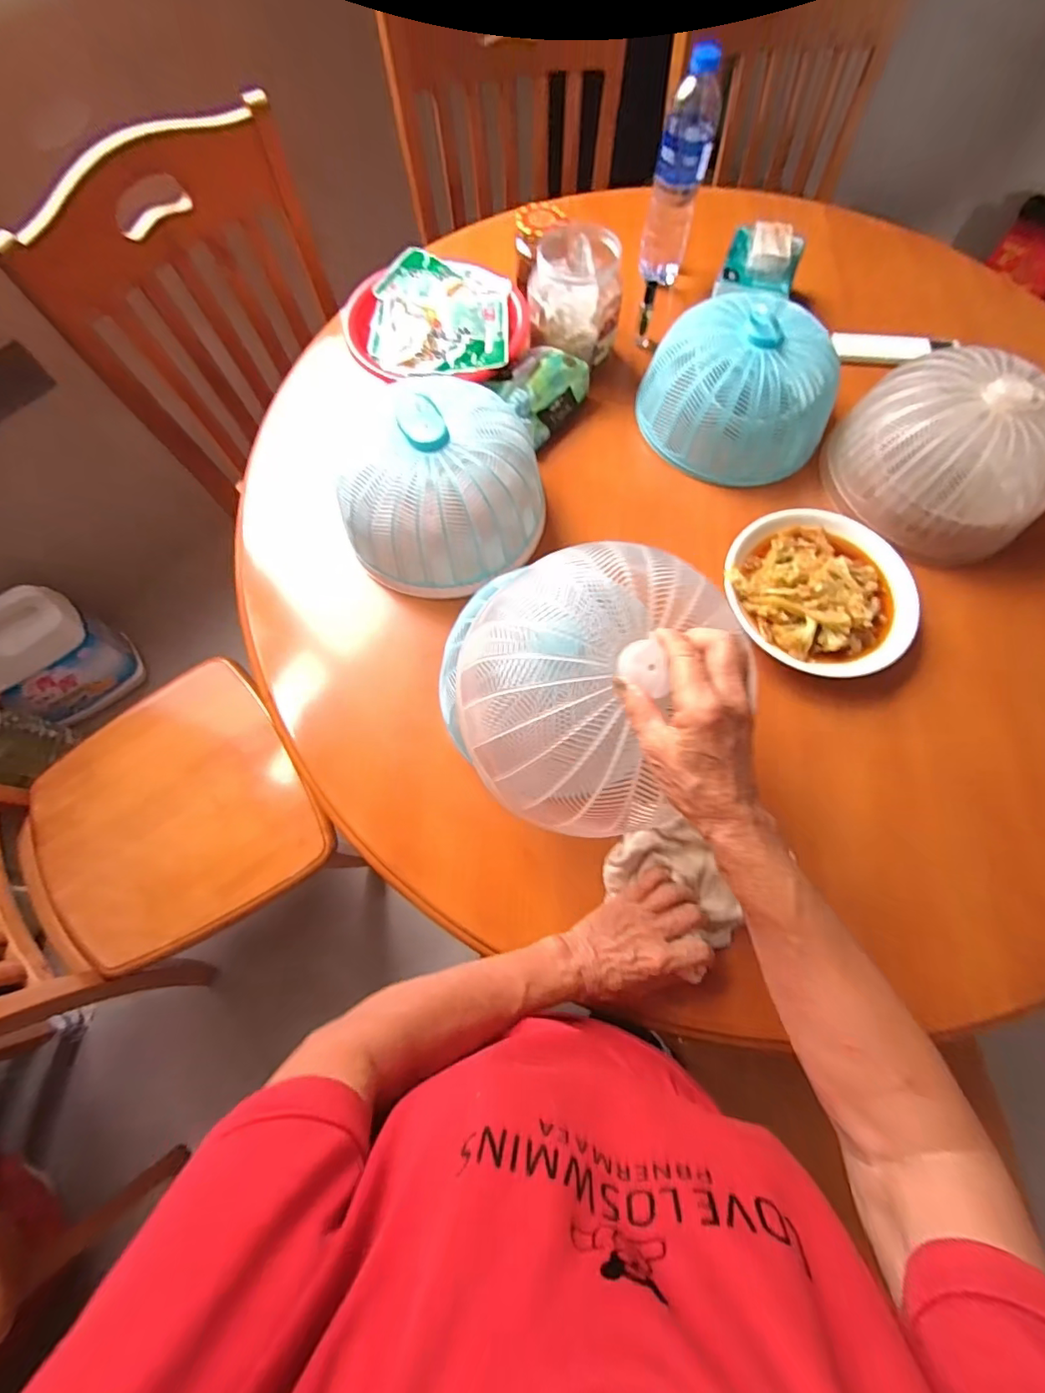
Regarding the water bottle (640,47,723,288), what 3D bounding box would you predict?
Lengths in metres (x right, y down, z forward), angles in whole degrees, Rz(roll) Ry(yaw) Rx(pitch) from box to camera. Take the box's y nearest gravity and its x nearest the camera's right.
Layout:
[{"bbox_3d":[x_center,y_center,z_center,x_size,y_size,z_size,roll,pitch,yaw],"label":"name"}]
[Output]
[{"bbox_3d":[0.208,-0.688,0.702,0.065,0.215,0.064,12,71,4],"label":"water bottle"}]

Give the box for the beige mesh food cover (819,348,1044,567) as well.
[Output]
[{"bbox_3d":[0.491,-0.280,0.603,0.212,0.120,0.221,-8,71,-3],"label":"beige mesh food cover"}]

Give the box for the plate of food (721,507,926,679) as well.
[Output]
[{"bbox_3d":[0.328,-0.125,0.587,0.197,0.042,0.204,0,70,0],"label":"plate of food"}]

